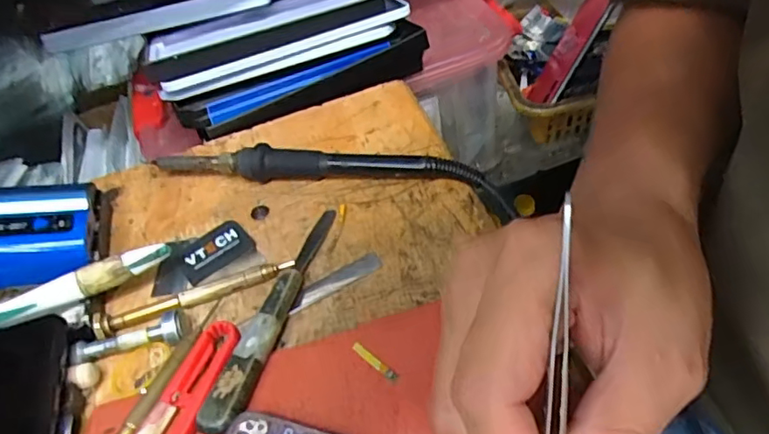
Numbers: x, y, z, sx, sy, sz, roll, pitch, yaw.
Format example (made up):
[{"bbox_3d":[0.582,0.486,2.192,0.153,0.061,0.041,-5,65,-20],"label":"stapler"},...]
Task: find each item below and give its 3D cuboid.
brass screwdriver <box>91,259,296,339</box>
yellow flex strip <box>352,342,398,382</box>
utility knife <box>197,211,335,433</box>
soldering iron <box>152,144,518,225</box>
[{"bbox_3d":[-0.096,0.039,0.288,0.098,0.009,0.010,-22,48,-9],"label":"brass screwdriver"},{"bbox_3d":[-0.005,0.062,0.247,0.026,0.004,0.004,31,61,33],"label":"yellow flex strip"},{"bbox_3d":[-0.052,0.042,0.272,0.015,0.009,0.130,7,50,17],"label":"utility knife"},{"bbox_3d":[-0.033,-0.027,0.331,0.210,0.017,0.024,6,50,17],"label":"soldering iron"}]

